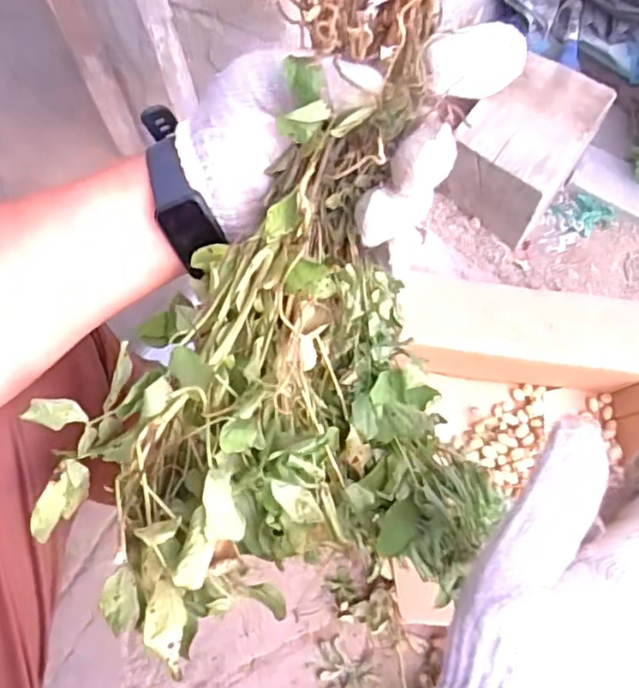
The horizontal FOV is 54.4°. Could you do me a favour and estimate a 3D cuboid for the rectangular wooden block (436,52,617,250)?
[{"bbox_3d":[0.311,-0.299,0.947,0.166,0.128,0.244,31,70,16],"label":"rectangular wooden block"}]

